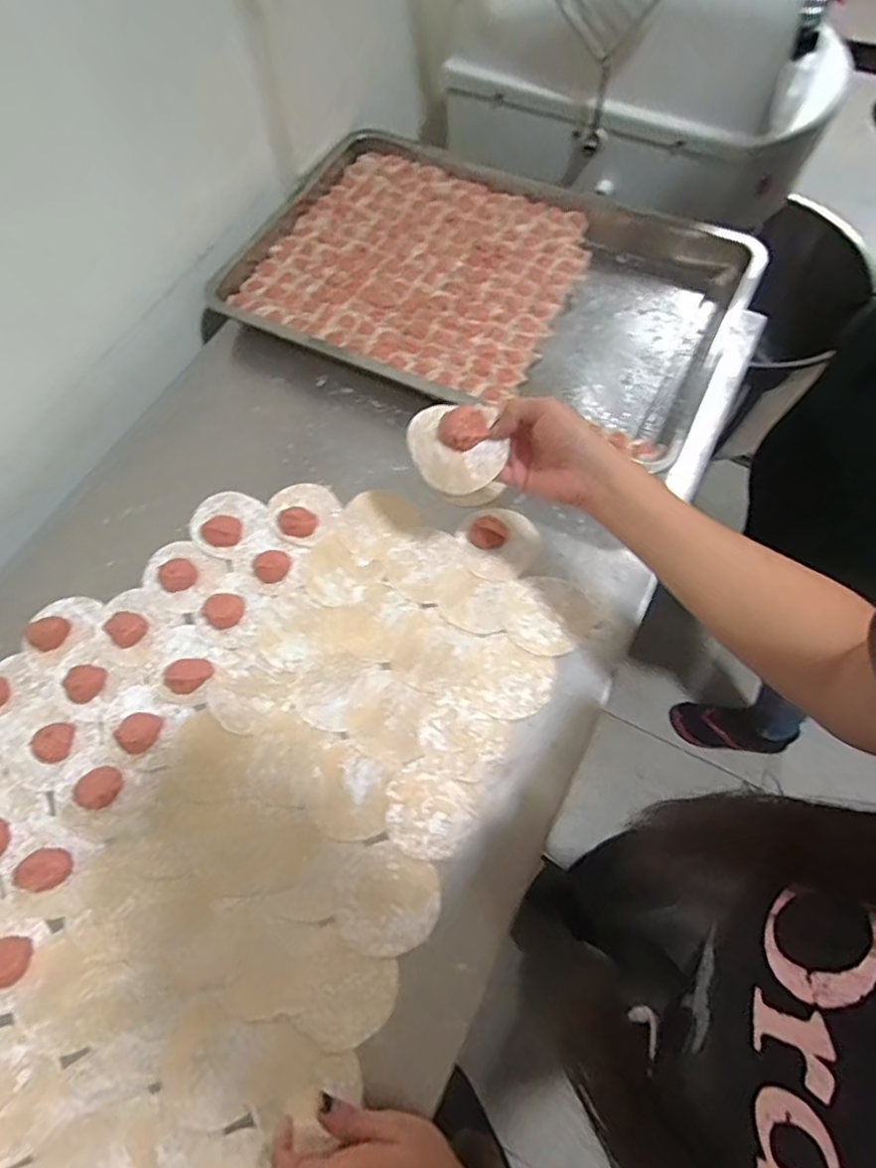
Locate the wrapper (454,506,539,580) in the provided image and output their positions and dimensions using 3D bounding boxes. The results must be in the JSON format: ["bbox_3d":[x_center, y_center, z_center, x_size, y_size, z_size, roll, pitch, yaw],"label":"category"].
[{"bbox_3d":[0.064,-0.046,0.605,0.080,0.017,0.080,0,66,0],"label":"wrapper"}]

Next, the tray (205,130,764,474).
[{"bbox_3d":[0.055,-0.370,0.738,0.597,0.049,0.392,24,68,11],"label":"tray"}]

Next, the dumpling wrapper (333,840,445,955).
[{"bbox_3d":[-0.041,0.256,0.476,0.081,0.004,0.076,25,68,11],"label":"dumpling wrapper"}]

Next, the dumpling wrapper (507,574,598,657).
[{"bbox_3d":[0.111,0.031,0.577,0.082,0.004,0.081,0,66,0],"label":"dumpling wrapper"}]

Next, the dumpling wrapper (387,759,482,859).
[{"bbox_3d":[-0.004,0.193,0.505,0.078,0.004,0.073,10,66,5],"label":"dumpling wrapper"}]

